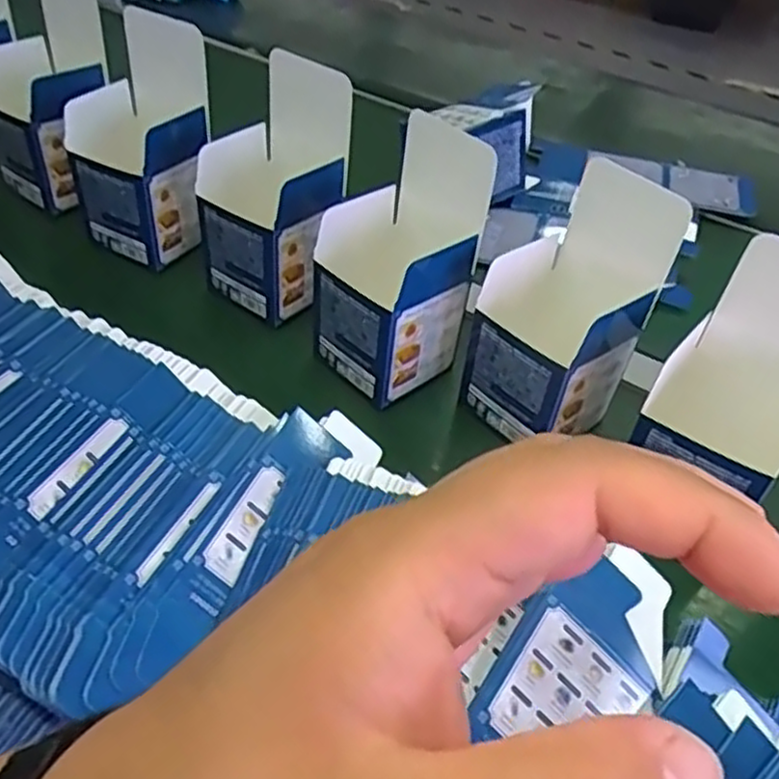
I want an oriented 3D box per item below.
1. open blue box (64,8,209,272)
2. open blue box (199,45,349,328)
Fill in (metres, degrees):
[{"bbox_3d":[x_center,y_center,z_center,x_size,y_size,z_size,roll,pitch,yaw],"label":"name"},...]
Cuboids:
[{"bbox_3d":[-0.207,-0.209,0.633,0.109,0.162,0.113,23,49,16],"label":"open blue box"},{"bbox_3d":[-0.090,-0.155,0.590,0.089,0.165,0.108,37,54,26],"label":"open blue box"}]

